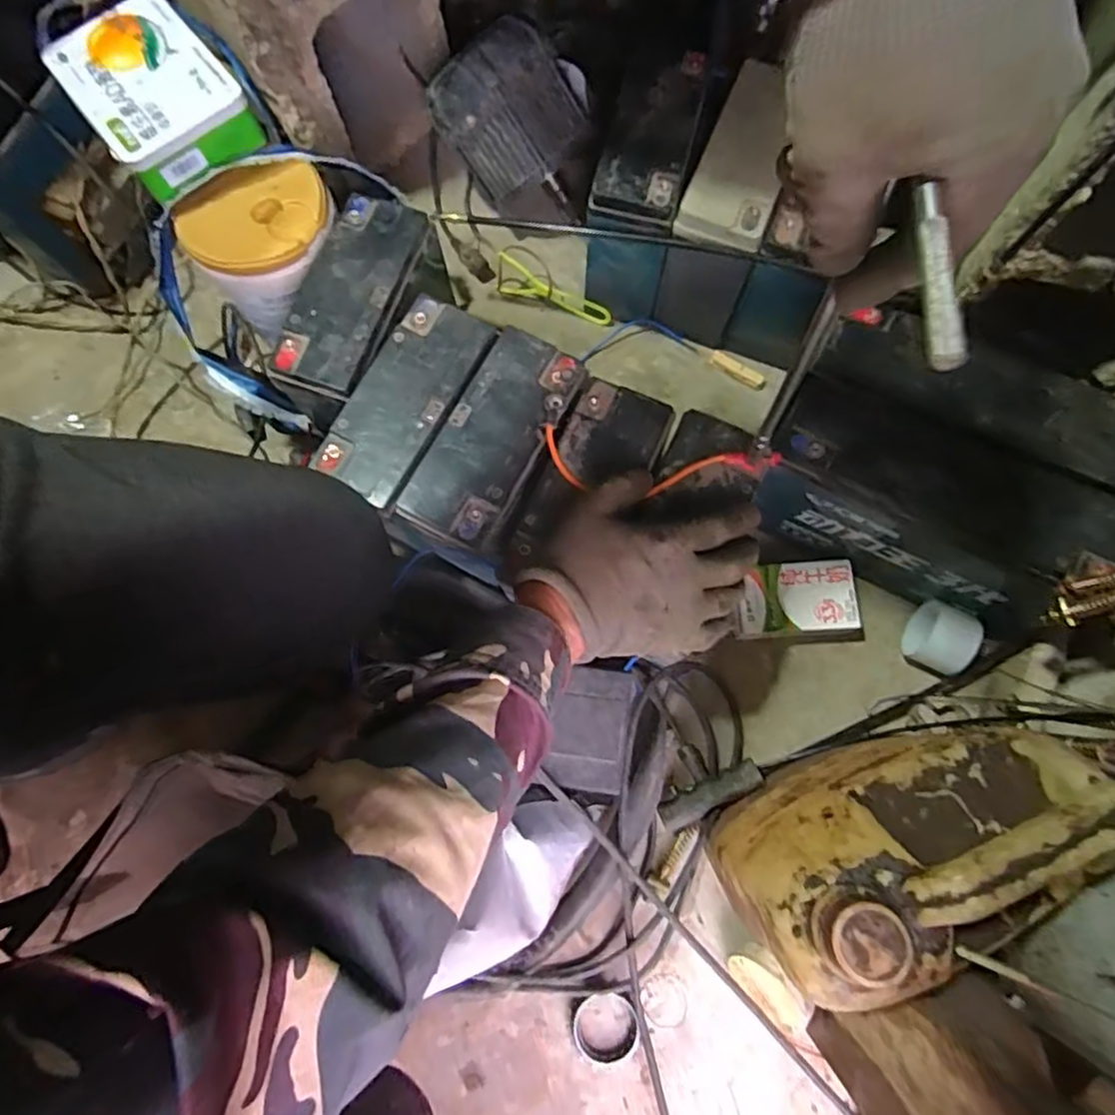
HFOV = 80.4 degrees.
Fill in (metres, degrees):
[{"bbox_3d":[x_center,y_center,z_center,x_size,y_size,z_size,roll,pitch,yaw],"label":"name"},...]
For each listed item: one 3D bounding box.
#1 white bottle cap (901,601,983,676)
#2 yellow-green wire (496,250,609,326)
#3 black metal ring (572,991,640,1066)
[{"bbox_3d":[0.344,0.073,0.599,0.051,0.053,0.052,30,80,8],"label":"white bottle cap"},{"bbox_3d":[-0.002,-0.282,0.697,0.123,0.052,0.014,20,78,6],"label":"yellow-green wire"},{"bbox_3d":[0.041,0.400,0.558,0.056,0.012,0.056,0,77,1],"label":"black metal ring"}]

